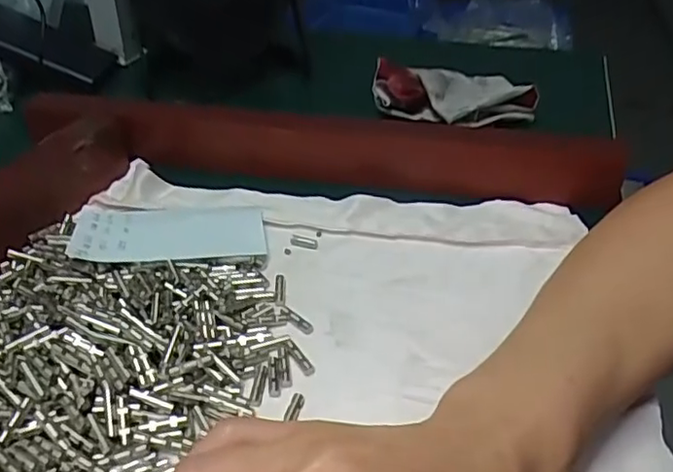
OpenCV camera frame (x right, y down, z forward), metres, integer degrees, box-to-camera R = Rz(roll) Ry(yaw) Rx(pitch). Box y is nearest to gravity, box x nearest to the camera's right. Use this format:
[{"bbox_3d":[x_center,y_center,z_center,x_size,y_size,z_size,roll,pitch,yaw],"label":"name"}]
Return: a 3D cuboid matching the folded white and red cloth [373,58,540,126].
[{"bbox_3d":[0.090,-0.116,0.491,0.118,0.035,0.094,3,37,1],"label":"folded white and red cloth"}]

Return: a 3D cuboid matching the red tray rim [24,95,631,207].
[{"bbox_3d":[-0.014,-0.061,0.406,0.386,0.042,0.030,7,38,6],"label":"red tray rim"}]

